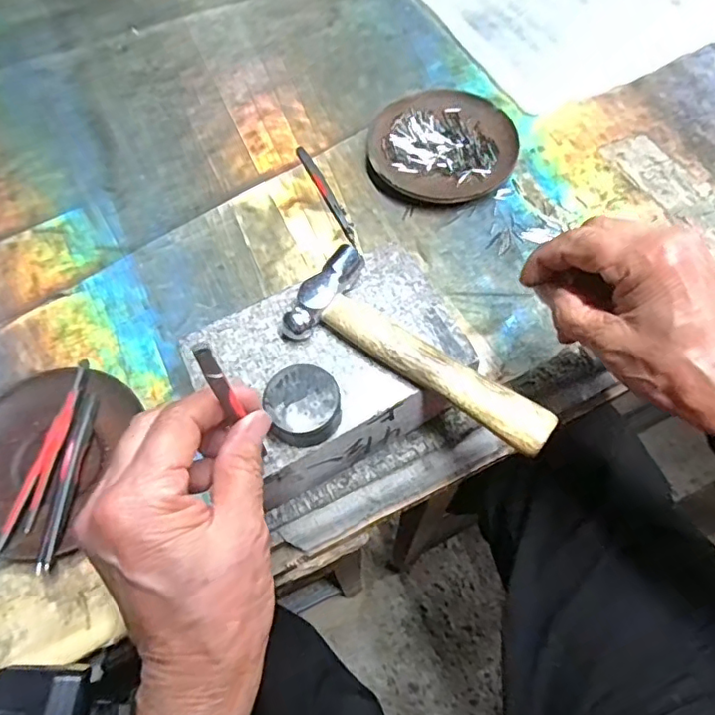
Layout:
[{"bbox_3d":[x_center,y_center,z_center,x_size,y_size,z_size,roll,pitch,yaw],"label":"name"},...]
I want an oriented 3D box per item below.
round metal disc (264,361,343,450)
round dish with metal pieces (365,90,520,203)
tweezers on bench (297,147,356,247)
[{"bbox_3d":[-0.027,0.024,0.288,0.035,0.019,0.037,0,64,-1],"label":"round metal disc"},{"bbox_3d":[0.067,-0.168,0.453,0.112,0.015,0.109,0,64,1],"label":"round dish with metal pieces"},{"bbox_3d":[-0.024,-0.127,0.436,0.010,0.004,0.102,-25,66,-11],"label":"tweezers on bench"}]

